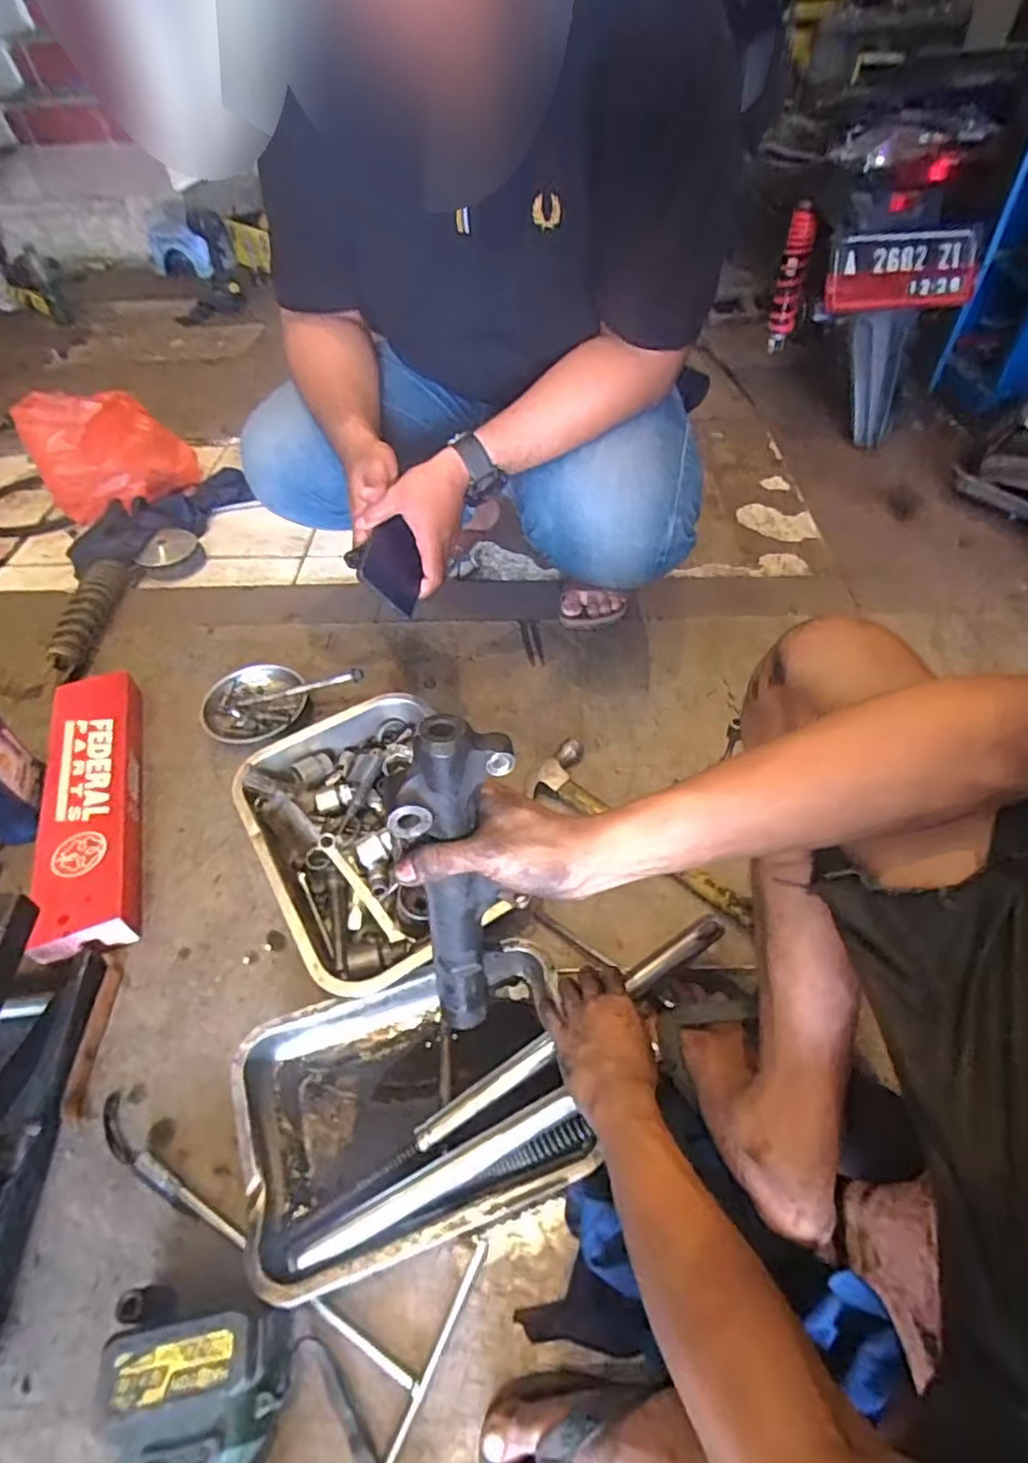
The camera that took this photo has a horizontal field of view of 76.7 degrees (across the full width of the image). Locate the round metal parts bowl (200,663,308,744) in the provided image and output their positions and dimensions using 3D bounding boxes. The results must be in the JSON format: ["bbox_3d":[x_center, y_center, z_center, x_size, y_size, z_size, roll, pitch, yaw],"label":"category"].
[{"bbox_3d":[-0.376,-0.035,0.951,0.141,0.051,0.135,-2,50,2],"label":"round metal parts bowl"}]

